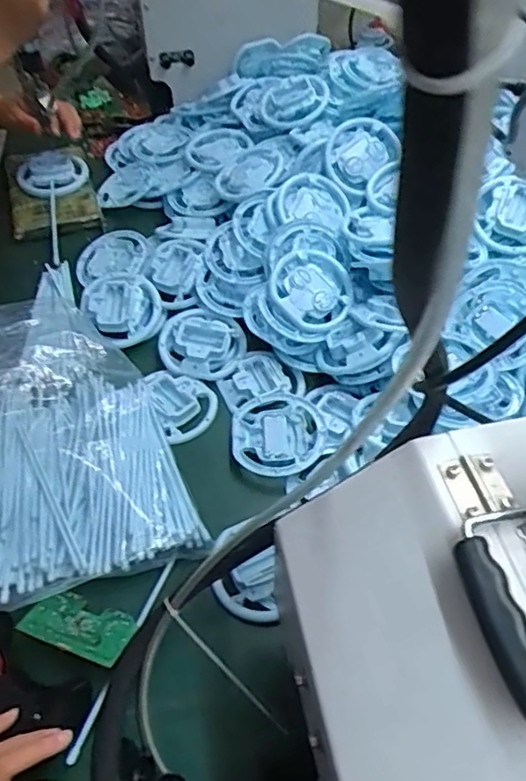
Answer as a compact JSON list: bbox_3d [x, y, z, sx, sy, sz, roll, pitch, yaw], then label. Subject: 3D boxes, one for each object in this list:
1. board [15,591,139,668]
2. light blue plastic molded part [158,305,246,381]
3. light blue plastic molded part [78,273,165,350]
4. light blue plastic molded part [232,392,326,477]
[{"bbox_3d":[-0.158,0.203,0.531,0.090,0.008,0.055,17,27,11],"label":"board"},{"bbox_3d":[-0.075,-0.062,0.748,0.101,0.027,0.113,-12,52,-8],"label":"light blue plastic molded part"},{"bbox_3d":[-0.177,-0.107,0.774,0.093,0.046,0.092,-1,51,1],"label":"light blue plastic molded part"},{"bbox_3d":[0.017,0.048,0.663,0.098,0.013,0.109,-1,51,1],"label":"light blue plastic molded part"}]

